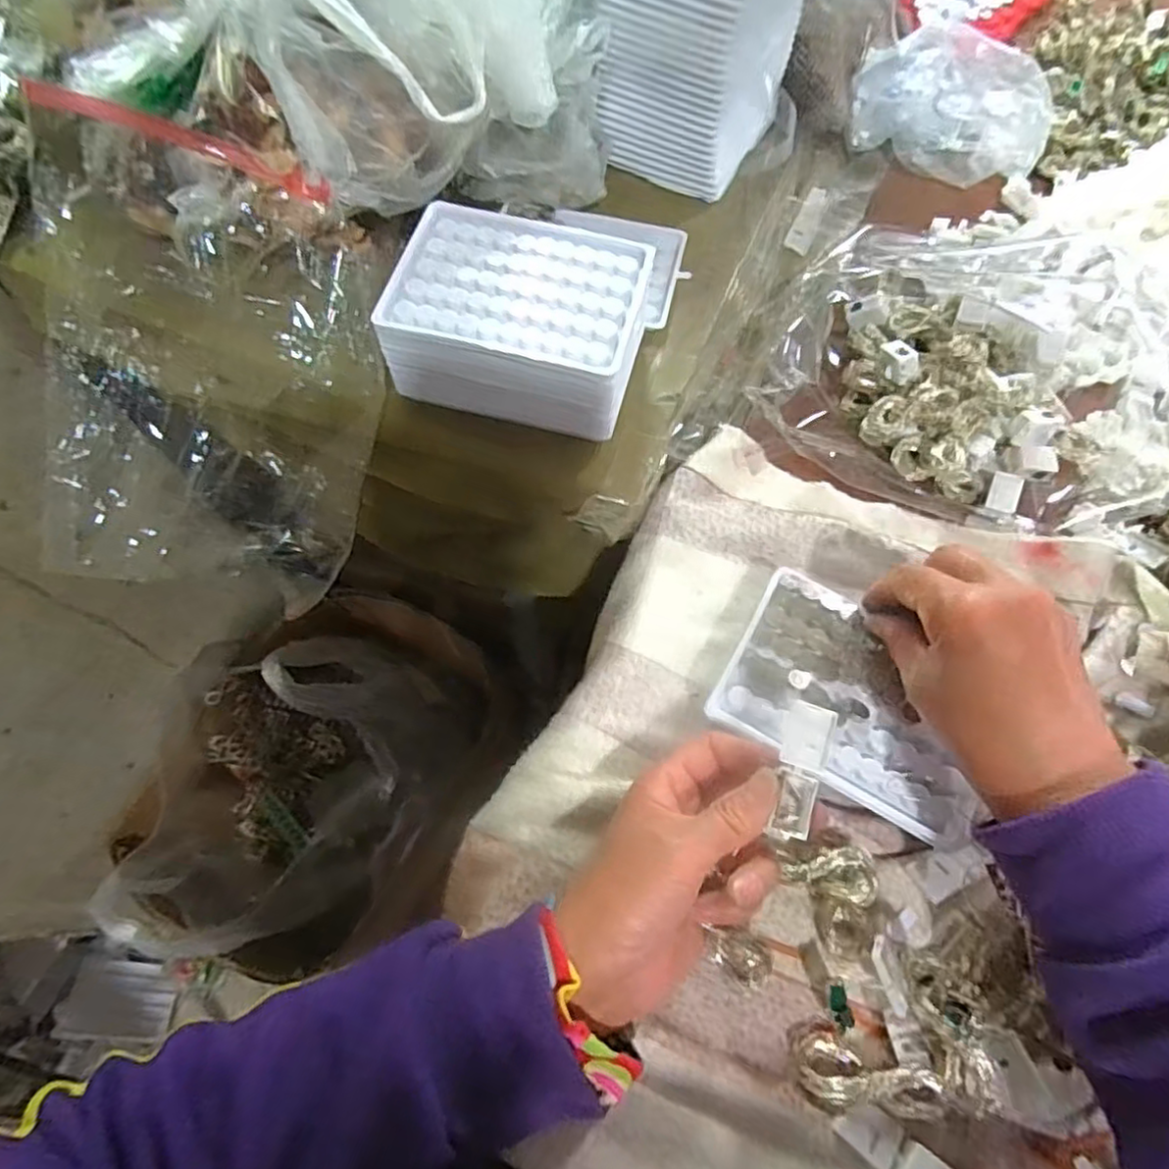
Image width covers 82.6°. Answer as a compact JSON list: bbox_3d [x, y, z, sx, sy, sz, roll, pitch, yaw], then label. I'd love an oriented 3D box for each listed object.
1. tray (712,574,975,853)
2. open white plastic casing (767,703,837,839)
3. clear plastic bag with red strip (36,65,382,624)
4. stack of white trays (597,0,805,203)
[{"bbox_3d":[0.139,0.059,0.333,0.131,0.011,0.088,29,68,11],"label":"tray"},{"bbox_3d":[0.093,0.080,0.286,0.019,0.013,0.056,13,86,5],"label":"open white plastic casing"},{"bbox_3d":[-0.219,-0.110,0.401,0.199,0.263,0.050,18,24,0],"label":"clear plastic bag with red strip"},{"bbox_3d":[0.083,-0.373,0.445,0.104,0.145,0.134,22,67,9],"label":"stack of white trays"}]

